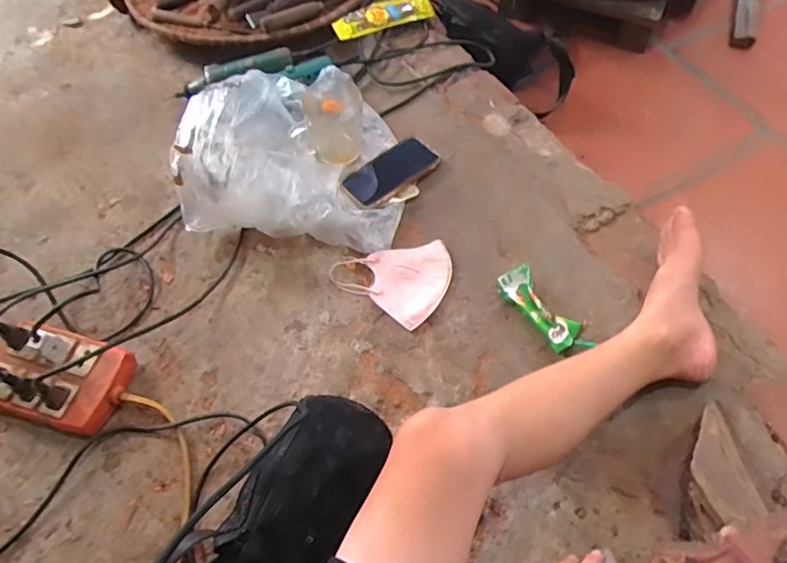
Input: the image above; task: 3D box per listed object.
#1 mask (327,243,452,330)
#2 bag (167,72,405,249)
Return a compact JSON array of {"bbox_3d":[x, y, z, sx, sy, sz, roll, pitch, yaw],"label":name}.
[{"bbox_3d":[0.005,-0.016,0.742,0.145,0.007,0.124,31,66,17],"label":"mask"},{"bbox_3d":[-0.131,-0.203,0.784,0.300,0.135,0.261,7,58,4],"label":"bag"}]

